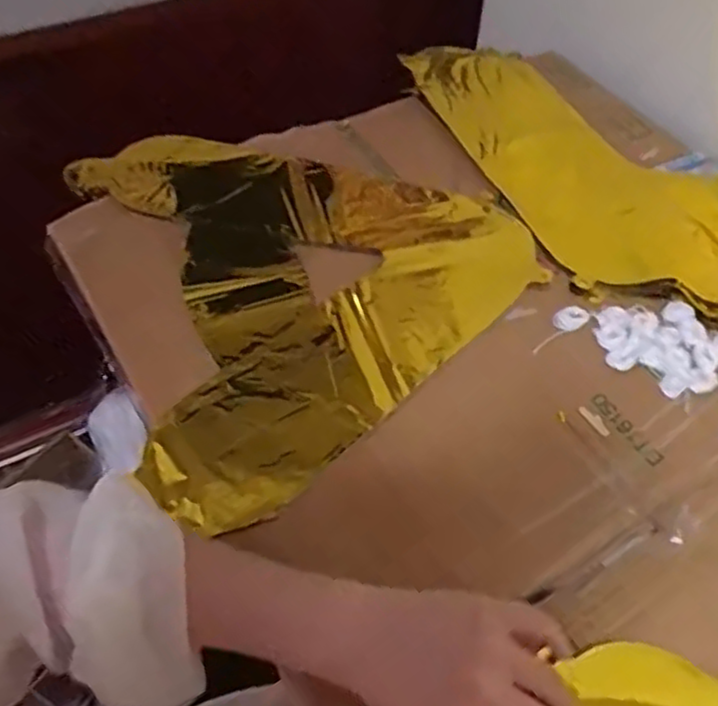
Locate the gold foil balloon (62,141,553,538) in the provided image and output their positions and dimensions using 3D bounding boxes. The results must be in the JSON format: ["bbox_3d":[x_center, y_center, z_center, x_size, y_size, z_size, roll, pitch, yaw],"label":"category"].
[{"bbox_3d":[-0.081,-0.075,0.598,0.350,0.037,0.355,-37,63,-25],"label":"gold foil balloon"}]

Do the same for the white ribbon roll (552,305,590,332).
[{"bbox_3d":[0.162,-0.027,0.559,0.026,0.007,0.021,-34,61,-24],"label":"white ribbon roll"}]

